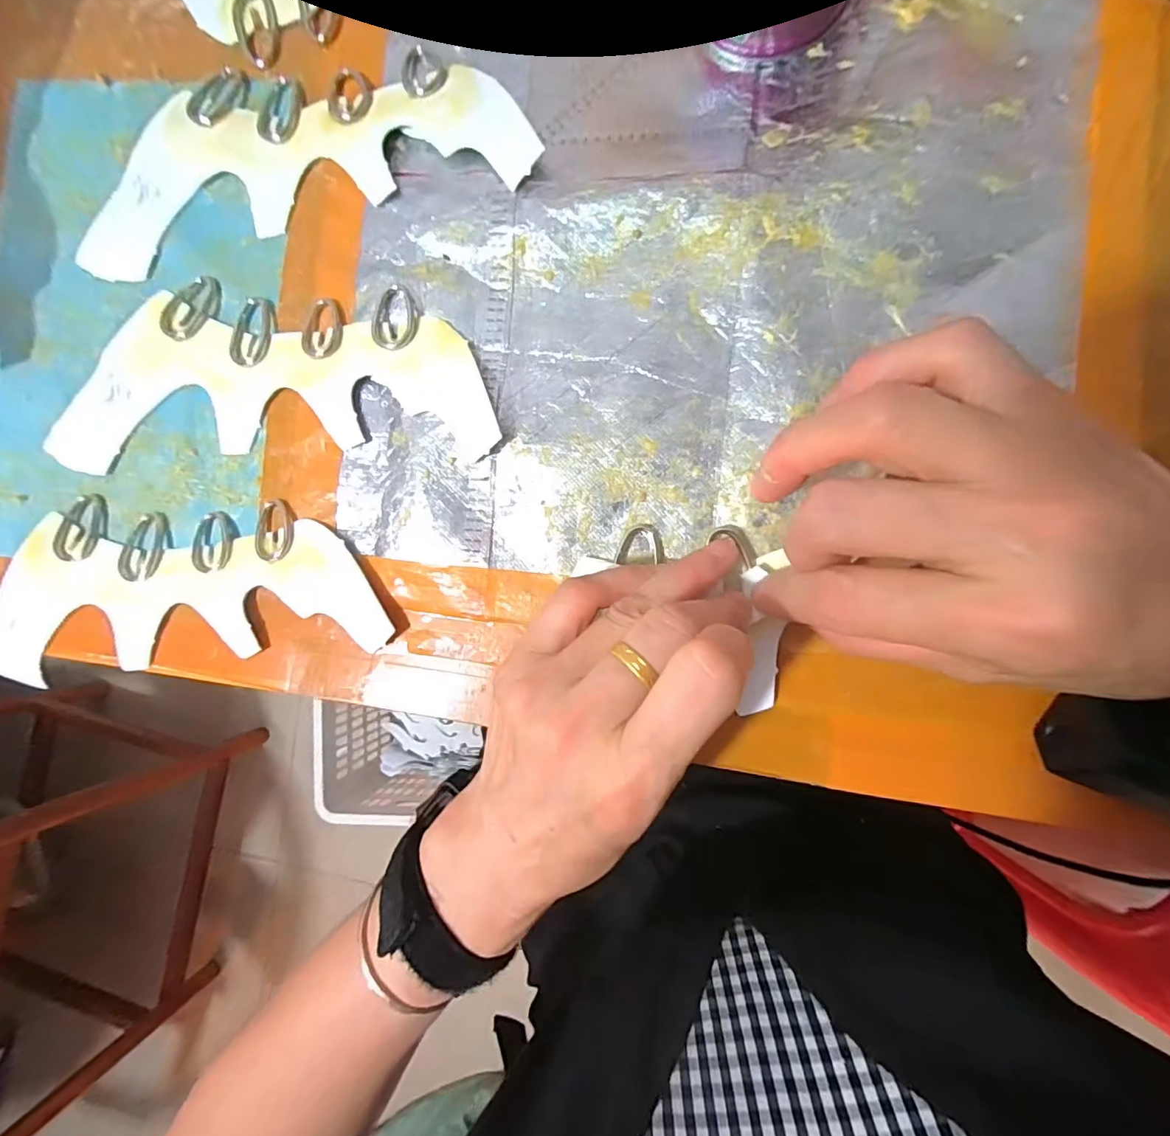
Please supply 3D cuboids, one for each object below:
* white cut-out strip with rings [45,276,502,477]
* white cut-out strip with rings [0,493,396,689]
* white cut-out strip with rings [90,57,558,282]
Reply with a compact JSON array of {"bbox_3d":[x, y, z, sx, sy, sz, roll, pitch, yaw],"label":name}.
[{"bbox_3d":[-0.148,-0.090,0.232,0.221,0.007,0.082,0,89,9],"label":"white cut-out strip with rings"},{"bbox_3d":[-0.200,0.009,0.240,0.222,0.006,0.076,-8,88,9],"label":"white cut-out strip with rings"},{"bbox_3d":[-0.133,-0.194,0.232,0.223,0.007,0.080,-5,88,9],"label":"white cut-out strip with rings"}]

